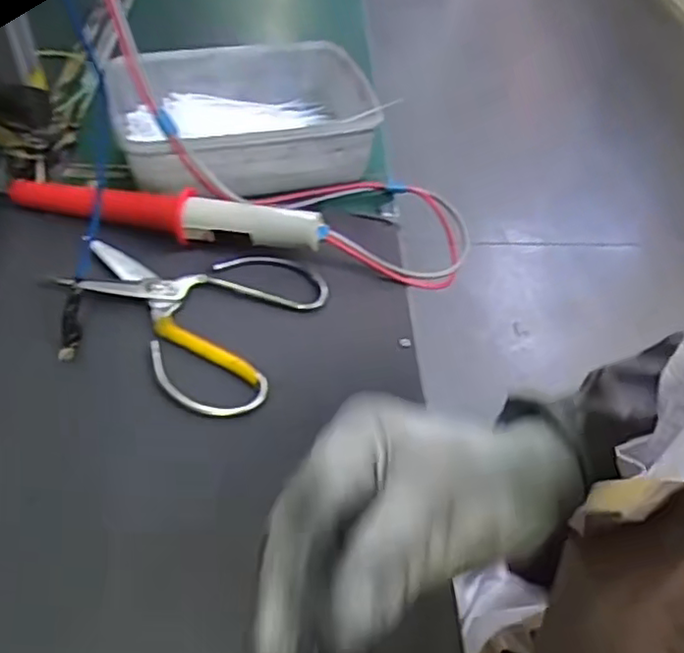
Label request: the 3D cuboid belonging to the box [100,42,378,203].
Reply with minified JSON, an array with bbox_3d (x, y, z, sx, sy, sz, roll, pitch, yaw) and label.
[{"bbox_3d":[-0.084,-0.190,0.604,0.232,0.068,0.171,-8,46,-11],"label":"box"}]

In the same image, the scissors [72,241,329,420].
[{"bbox_3d":[-0.118,-0.020,0.489,0.181,0.011,0.154,20,48,16],"label":"scissors"}]

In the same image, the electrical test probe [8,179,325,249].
[{"bbox_3d":[-0.142,-0.091,0.526,0.254,0.041,0.027,10,46,6],"label":"electrical test probe"}]

